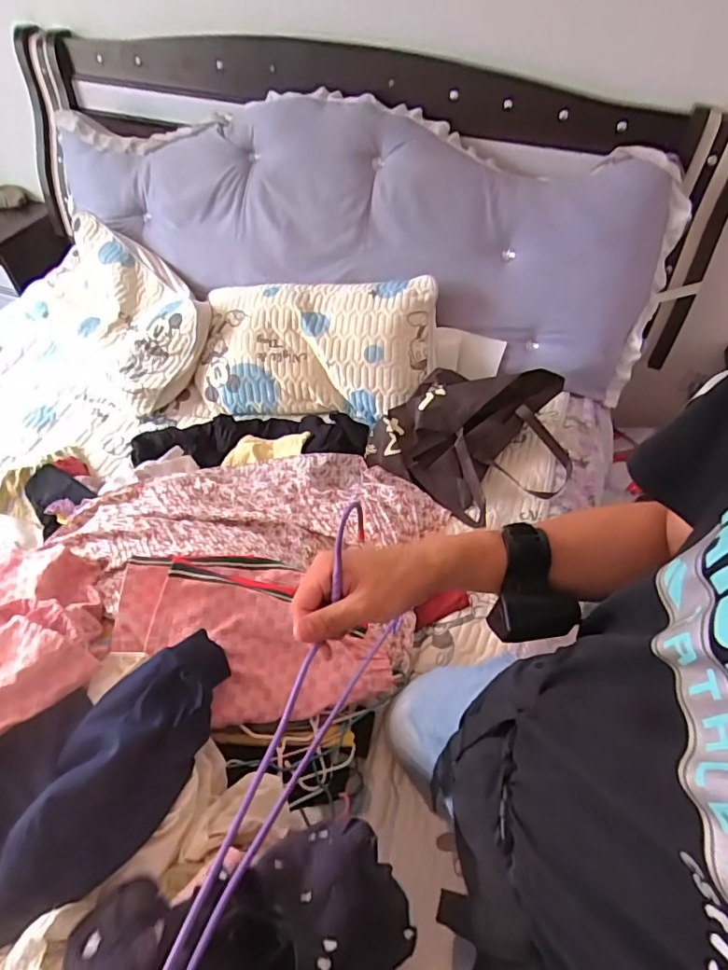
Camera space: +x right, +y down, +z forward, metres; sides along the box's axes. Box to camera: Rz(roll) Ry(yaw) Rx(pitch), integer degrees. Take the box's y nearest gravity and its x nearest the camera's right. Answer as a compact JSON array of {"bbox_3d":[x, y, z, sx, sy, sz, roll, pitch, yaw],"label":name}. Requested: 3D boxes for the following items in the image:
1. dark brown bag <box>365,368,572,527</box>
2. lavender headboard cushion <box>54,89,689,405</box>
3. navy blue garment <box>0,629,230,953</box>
[{"bbox_3d":[0.231,-0.101,1.175,0.435,0.149,0.318,7,53,9],"label":"dark brown bag"},{"bbox_3d":[-0.128,-0.739,1.431,1.778,0.535,0.174,19,16,13],"label":"lavender headboard cushion"},{"bbox_3d":[-0.412,0.492,0.586,0.232,0.207,0.723,28,71,24],"label":"navy blue garment"}]

